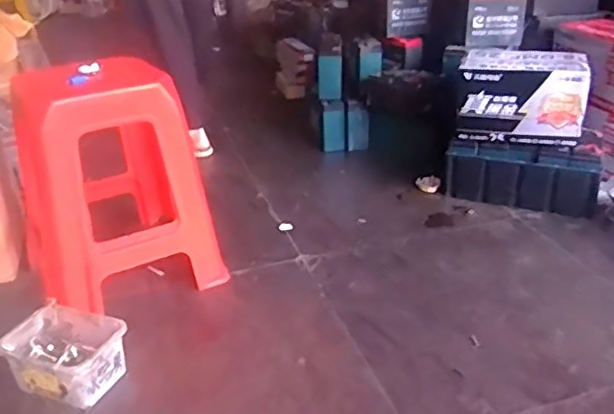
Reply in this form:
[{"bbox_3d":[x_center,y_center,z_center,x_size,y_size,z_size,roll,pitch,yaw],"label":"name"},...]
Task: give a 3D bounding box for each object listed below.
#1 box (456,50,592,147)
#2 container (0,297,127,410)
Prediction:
[{"bbox_3d":[0.566,-0.291,1.635,0.304,0.200,0.164,9,29,19],"label":"box"},{"bbox_3d":[-0.422,0.256,1.092,0.197,0.087,0.144,9,29,20],"label":"container"}]

